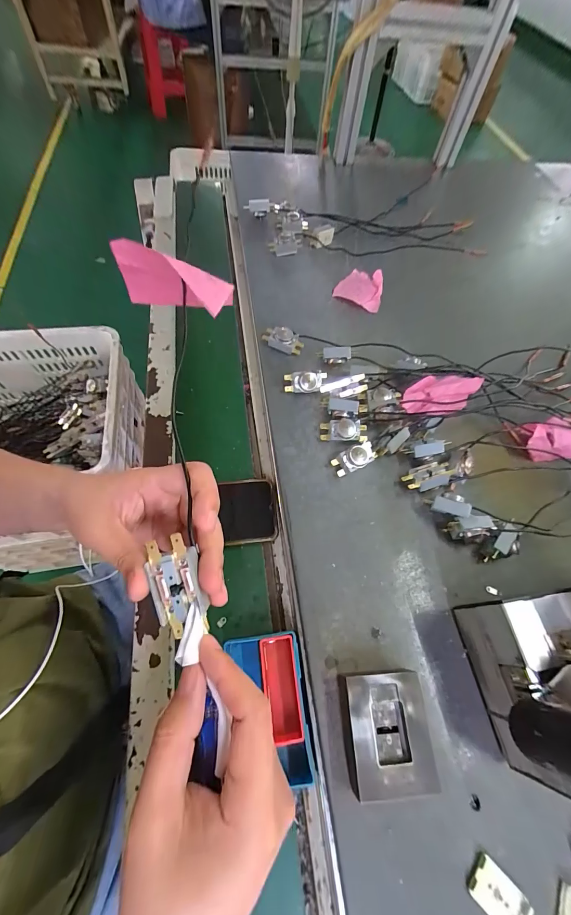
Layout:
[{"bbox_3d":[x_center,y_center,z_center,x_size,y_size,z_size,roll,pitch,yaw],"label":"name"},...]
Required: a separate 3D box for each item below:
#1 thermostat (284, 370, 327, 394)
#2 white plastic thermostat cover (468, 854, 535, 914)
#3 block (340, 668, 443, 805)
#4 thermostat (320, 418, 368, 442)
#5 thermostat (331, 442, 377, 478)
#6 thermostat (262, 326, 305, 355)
[{"bbox_3d":[0.026,-0.102,0.442,0.054,0.029,0.019,6,20,10],"label":"thermostat"},{"bbox_3d":[0.161,0.330,0.245,0.041,0.006,0.028,40,67,16],"label":"white plastic thermostat cover"},{"bbox_3d":[0.082,0.229,0.279,0.070,0.029,0.080,-1,63,-4],"label":"block"},{"bbox_3d":[0.075,-0.033,0.418,0.058,0.023,0.028,5,63,-1],"label":"thermostat"},{"bbox_3d":[0.087,0.000,0.398,0.058,0.025,0.026,-21,66,-14],"label":"thermostat"},{"bbox_3d":[-0.004,-0.173,0.483,0.056,0.026,0.029,22,64,8],"label":"thermostat"}]

